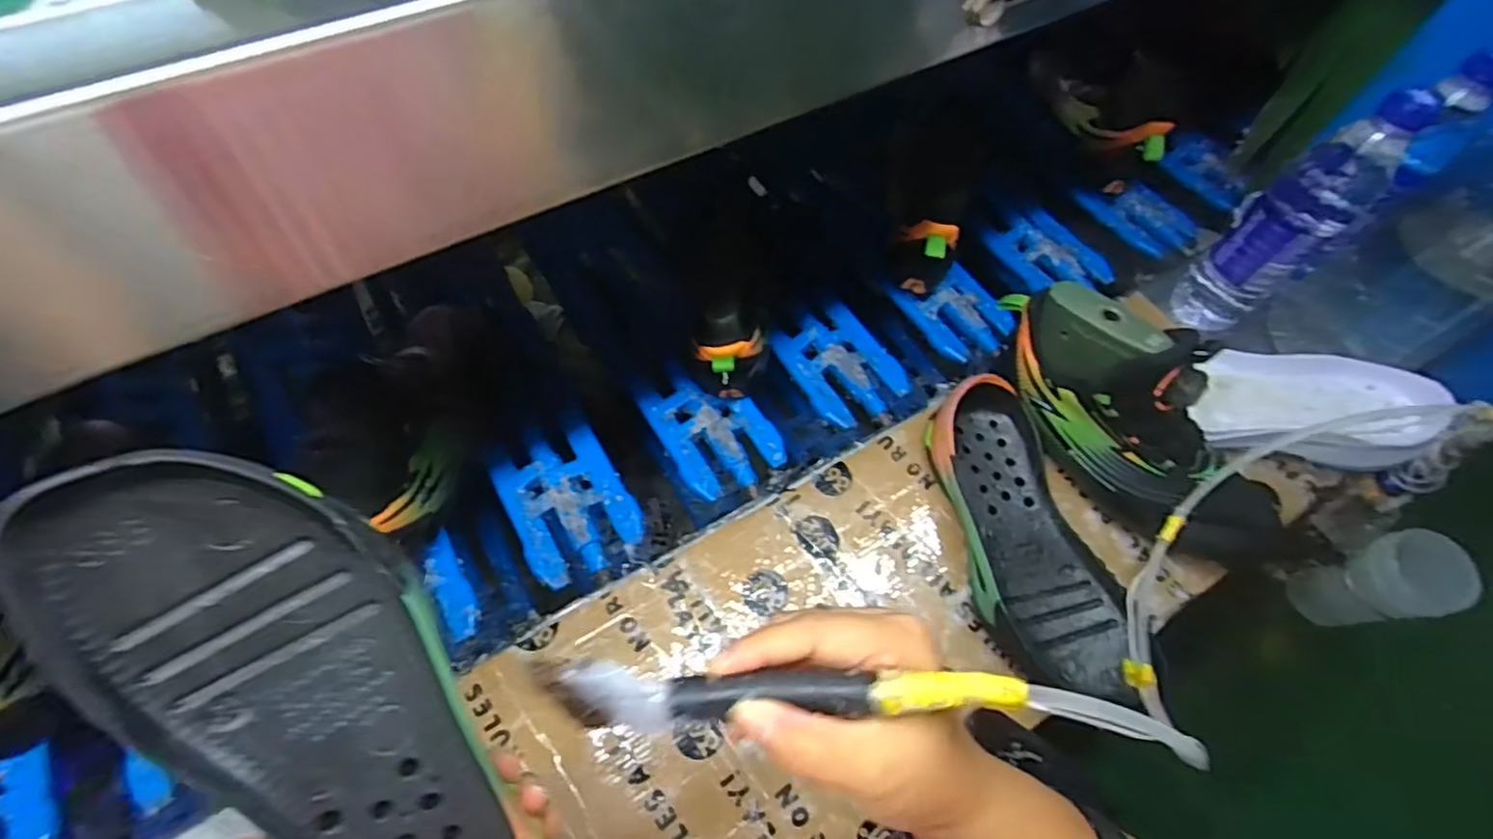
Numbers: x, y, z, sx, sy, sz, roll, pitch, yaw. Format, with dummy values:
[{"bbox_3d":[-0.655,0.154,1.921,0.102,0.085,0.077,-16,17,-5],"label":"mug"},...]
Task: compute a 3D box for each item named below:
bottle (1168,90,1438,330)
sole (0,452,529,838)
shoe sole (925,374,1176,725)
[{"bbox_3d":[0.446,-0.155,0.549,0.055,0.229,0.067,-37,71,-21],"label":"bottle"},{"bbox_3d":[-0.155,0.123,0.249,0.096,0.047,0.249,-30,100,-15],"label":"sole"},{"bbox_3d":[0.213,0.082,0.481,0.103,0.053,0.242,-7,63,-8],"label":"shoe sole"}]

